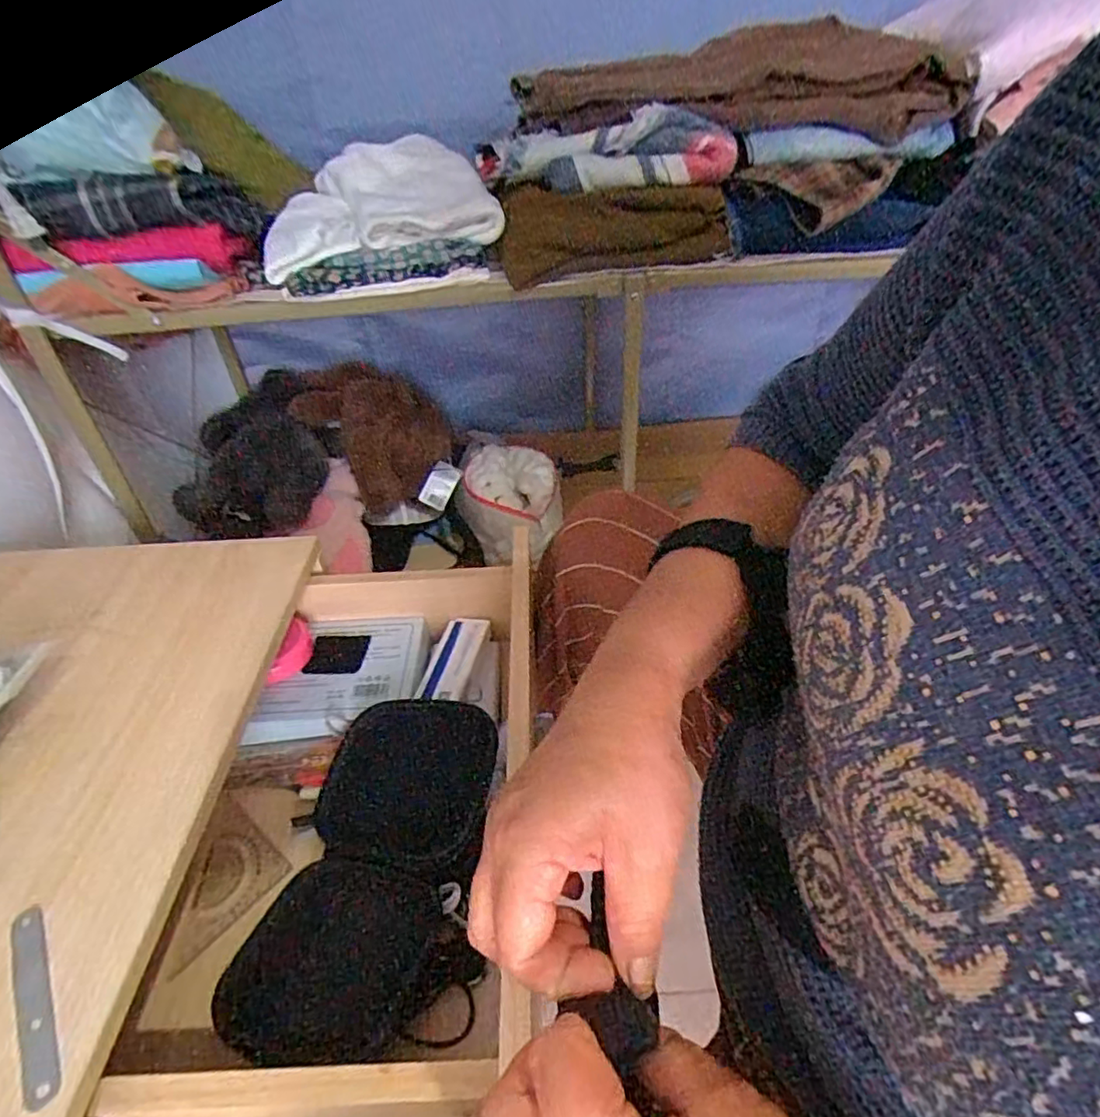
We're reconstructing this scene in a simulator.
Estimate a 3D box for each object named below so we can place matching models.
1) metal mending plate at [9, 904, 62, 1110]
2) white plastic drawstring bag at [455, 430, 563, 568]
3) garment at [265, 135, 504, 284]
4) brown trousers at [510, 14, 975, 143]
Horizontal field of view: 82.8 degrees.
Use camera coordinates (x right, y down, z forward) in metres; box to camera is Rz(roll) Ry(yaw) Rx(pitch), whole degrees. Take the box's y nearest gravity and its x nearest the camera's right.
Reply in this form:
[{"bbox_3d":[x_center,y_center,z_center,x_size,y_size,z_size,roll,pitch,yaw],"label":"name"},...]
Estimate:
[{"bbox_3d":[-0.274,0.234,0.331,0.015,0.004,0.107,-19,40,-34],"label":"metal mending plate"},{"bbox_3d":[-0.070,-0.094,1.046,0.162,0.142,0.153,-8,39,-6],"label":"white plastic drawstring bag"},{"bbox_3d":[-0.204,-0.438,0.746,0.246,0.081,0.266,-10,40,-9],"label":"garment"},{"bbox_3d":[0.236,-0.612,0.780,0.507,0.080,0.368,5,52,6],"label":"brown trousers"}]

